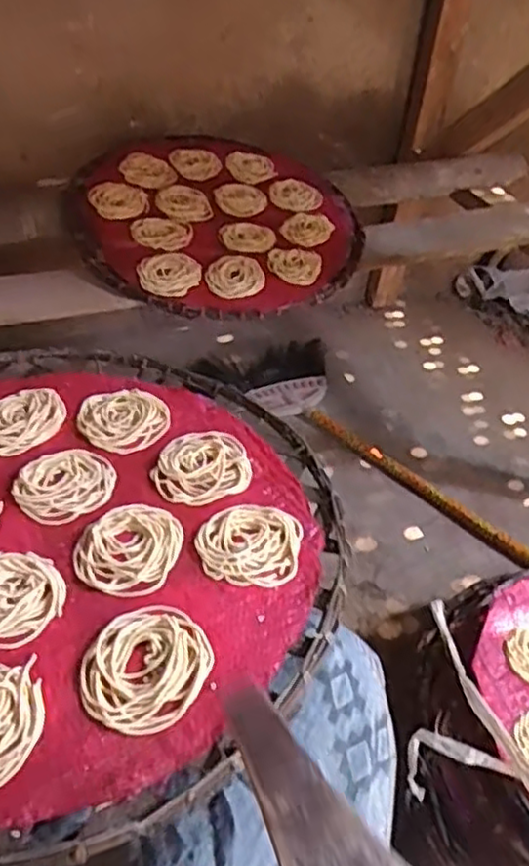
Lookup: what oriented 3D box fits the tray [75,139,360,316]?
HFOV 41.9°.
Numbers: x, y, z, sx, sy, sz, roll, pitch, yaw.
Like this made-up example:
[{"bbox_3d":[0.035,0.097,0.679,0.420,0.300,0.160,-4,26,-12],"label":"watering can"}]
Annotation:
[{"bbox_3d":[-0.059,-0.291,0.926,0.368,0.043,0.387,6,52,-8],"label":"tray"}]

